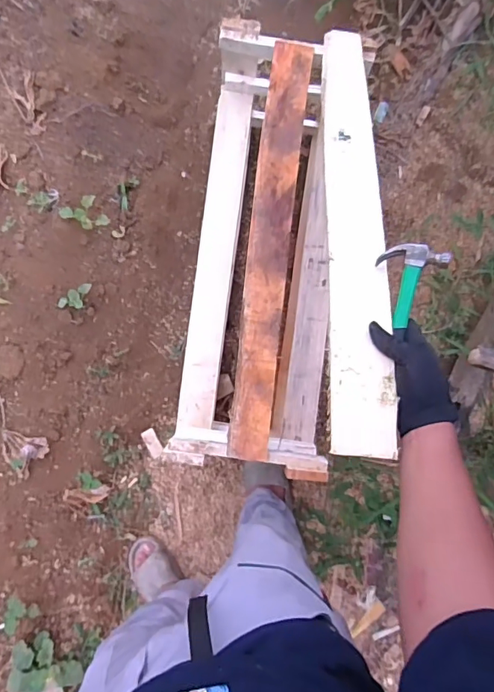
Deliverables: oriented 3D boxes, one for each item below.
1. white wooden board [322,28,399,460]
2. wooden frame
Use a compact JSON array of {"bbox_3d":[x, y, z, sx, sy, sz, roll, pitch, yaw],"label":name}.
[{"bbox_3d":[0.170,-0.260,0.762,0.090,0.017,0.884,7,60,-5],"label":"white wooden board"},{"bbox_3d":[0.037,-0.221,1.206,0.355,0.408,0.968,4,91,3],"label":"wooden frame"}]

